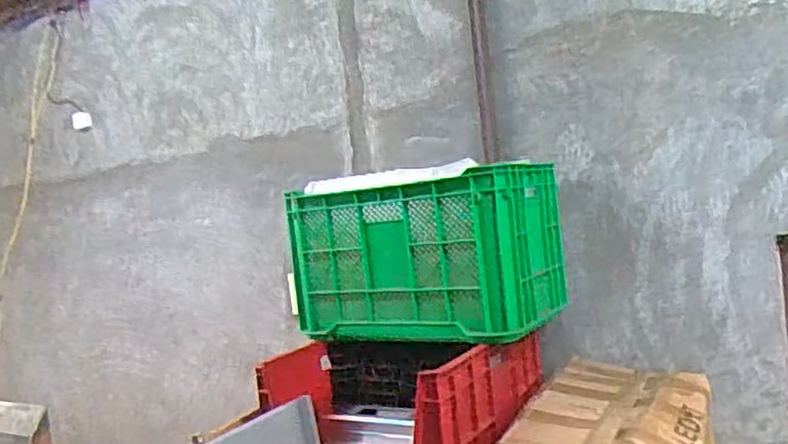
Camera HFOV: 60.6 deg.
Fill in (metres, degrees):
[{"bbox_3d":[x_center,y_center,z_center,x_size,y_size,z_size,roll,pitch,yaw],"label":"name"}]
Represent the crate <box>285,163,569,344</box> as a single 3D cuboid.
[{"bbox_3d":[0.074,0.063,1.422,0.478,0.302,0.337,-5,2,36],"label":"crate"}]

